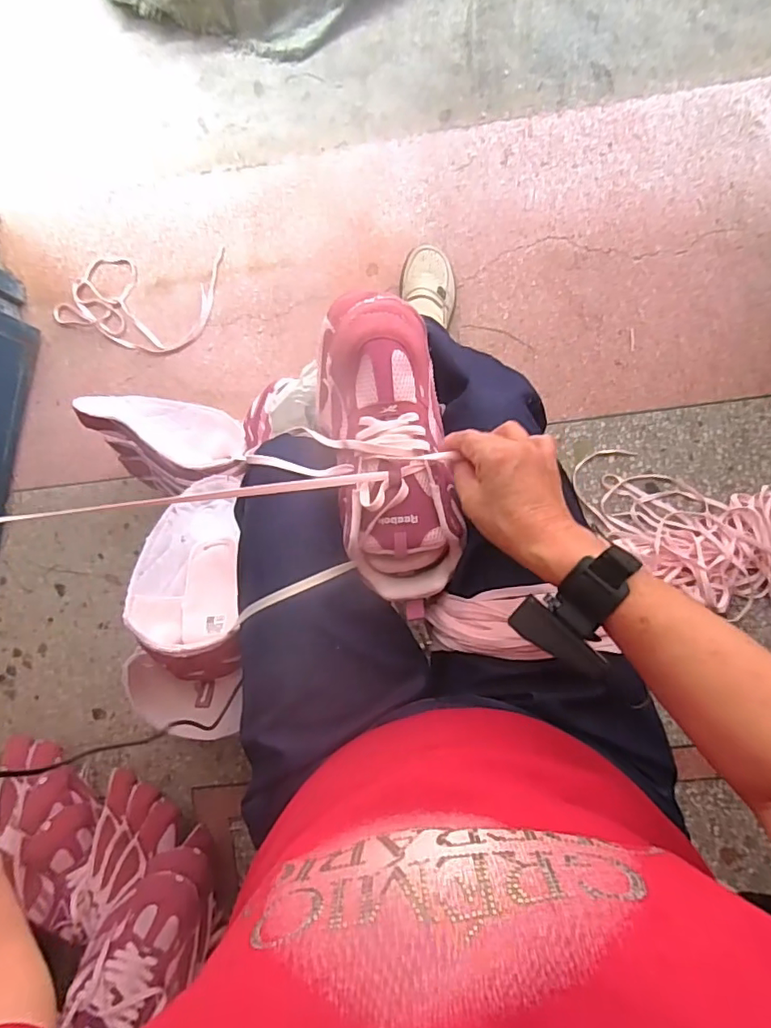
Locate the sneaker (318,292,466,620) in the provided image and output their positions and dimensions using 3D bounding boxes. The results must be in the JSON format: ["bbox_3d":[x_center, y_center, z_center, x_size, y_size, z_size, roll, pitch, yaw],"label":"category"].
[{"bbox_3d":[-0.003,-0.069,0.511,0.109,0.108,0.311,-11,83,4],"label":"sneaker"}]

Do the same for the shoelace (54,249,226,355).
[{"bbox_3d":[-0.415,-0.354,0.925,0.276,0.009,0.163,2,90,4],"label":"shoelace"}]

